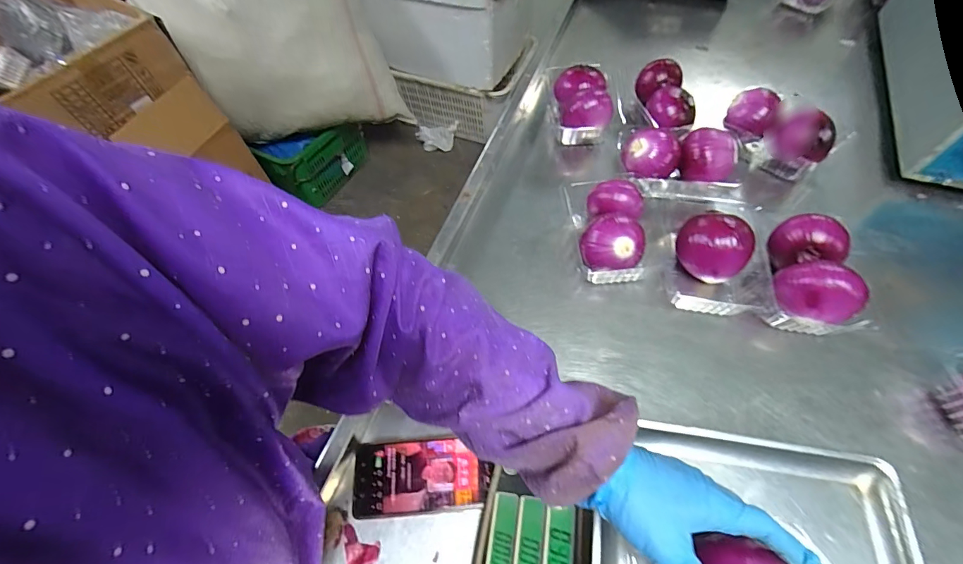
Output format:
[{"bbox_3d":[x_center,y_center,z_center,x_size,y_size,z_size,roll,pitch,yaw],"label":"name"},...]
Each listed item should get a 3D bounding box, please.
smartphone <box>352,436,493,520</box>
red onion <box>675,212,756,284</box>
[{"bbox_3d":[-0.067,0.217,0.458,0.147,0.005,0.075,-4,62,-3],"label":"smartphone"},{"bbox_3d":[0.318,-0.049,0.560,0.090,0.080,0.082,-1,60,2],"label":"red onion"}]

